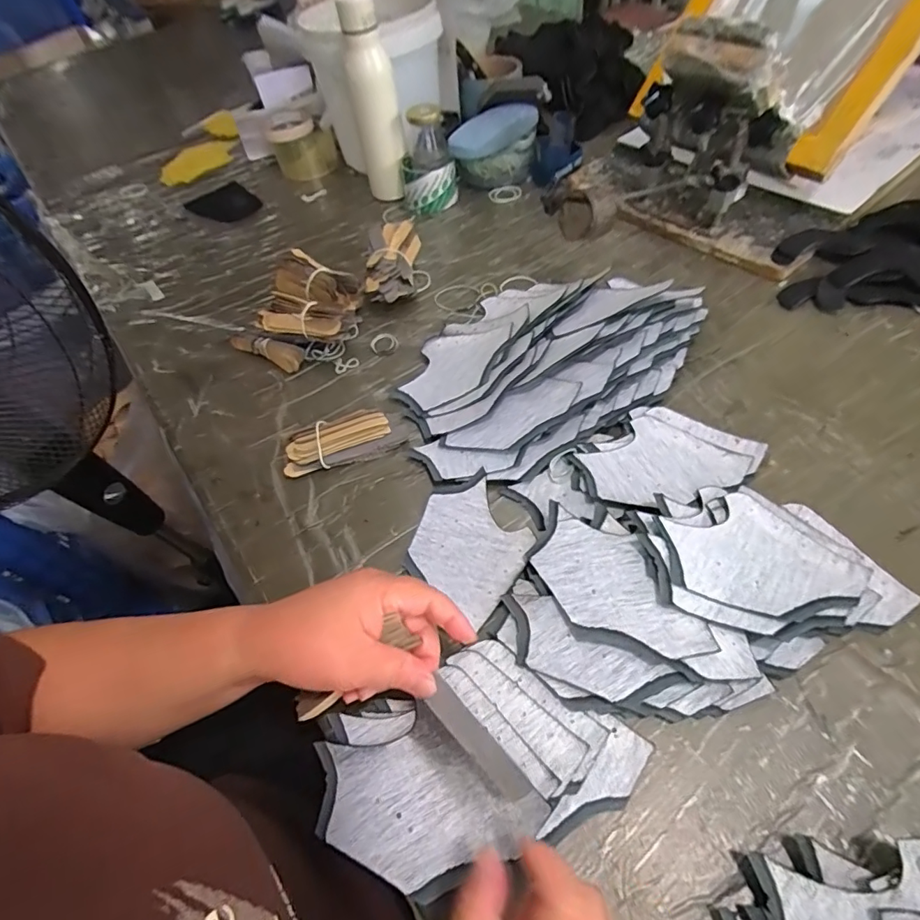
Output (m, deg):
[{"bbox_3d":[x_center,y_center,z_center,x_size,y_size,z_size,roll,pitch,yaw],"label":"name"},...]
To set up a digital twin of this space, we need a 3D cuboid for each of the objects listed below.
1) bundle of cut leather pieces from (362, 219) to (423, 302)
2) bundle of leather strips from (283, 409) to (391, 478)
[{"bbox_3d":[-0.083,-0.252,0.650,0.071,0.053,0.127,-5,53,4],"label":"bundle of cut leather pieces"},{"bbox_3d":[-0.124,-0.021,0.497,0.105,0.023,0.048,-20,55,-7],"label":"bundle of leather strips"}]

